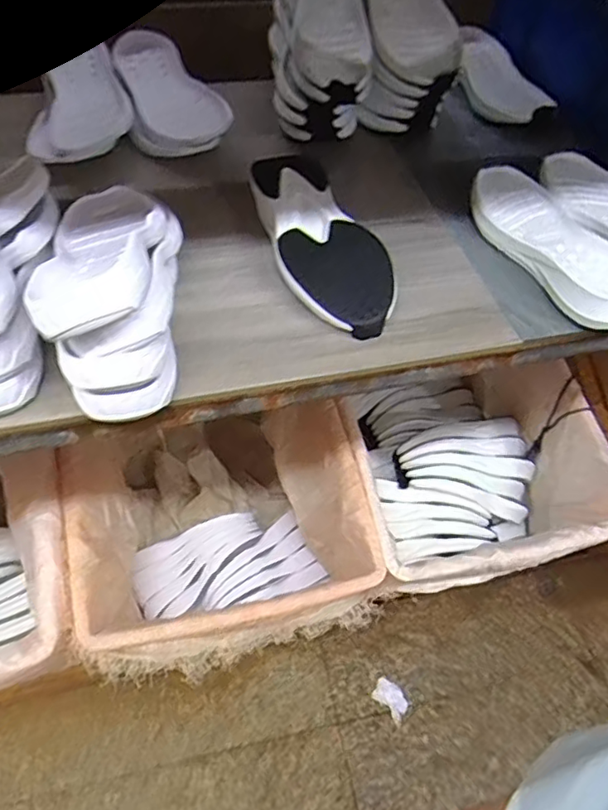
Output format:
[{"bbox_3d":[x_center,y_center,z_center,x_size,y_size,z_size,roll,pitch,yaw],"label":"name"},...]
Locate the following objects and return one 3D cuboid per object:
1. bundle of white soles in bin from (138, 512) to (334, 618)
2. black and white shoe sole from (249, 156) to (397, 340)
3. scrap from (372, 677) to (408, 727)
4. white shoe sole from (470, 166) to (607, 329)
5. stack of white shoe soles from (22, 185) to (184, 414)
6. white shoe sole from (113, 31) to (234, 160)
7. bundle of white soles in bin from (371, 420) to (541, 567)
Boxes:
[{"bbox_3d":[-0.150,0.308,1.163,0.358,0.079,0.151,-7,52,-7],"label":"bundle of white soles in bin"},{"bbox_3d":[0.018,-0.184,0.649,0.108,0.055,0.264,-12,52,-11],"label":"black and white shoe sole"},{"bbox_3d":[0.190,0.635,1.259,0.055,0.007,0.088,-36,63,-27],"label":"scrap"},{"bbox_3d":[0.289,-0.187,0.677,0.104,0.036,0.275,-19,54,-16],"label":"white shoe sole"},{"bbox_3d":[-0.169,-0.121,0.535,0.117,0.135,0.249,-10,52,-9],"label":"stack of white shoe soles"},{"bbox_3d":[-0.194,-0.441,0.823,0.123,0.071,0.250,-15,53,-13],"label":"white shoe sole"},{"bbox_3d":[0.314,0.168,1.205,0.354,0.104,0.243,-15,53,-13],"label":"bundle of white soles in bin"}]

